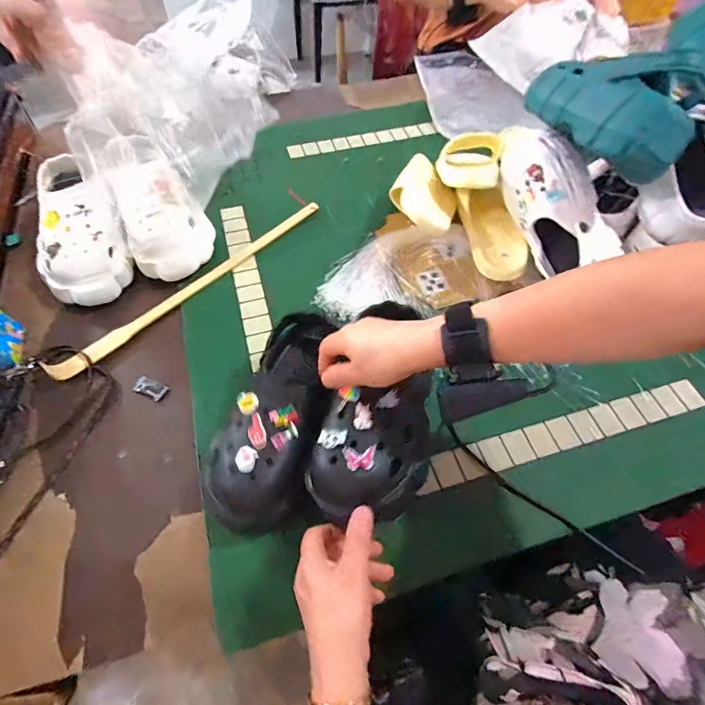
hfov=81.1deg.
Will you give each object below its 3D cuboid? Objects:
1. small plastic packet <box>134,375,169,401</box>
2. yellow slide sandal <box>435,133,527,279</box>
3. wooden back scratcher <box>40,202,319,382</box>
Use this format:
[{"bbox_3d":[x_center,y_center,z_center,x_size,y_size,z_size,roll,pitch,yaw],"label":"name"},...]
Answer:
[{"bbox_3d":[-0.264,0.046,0.537,0.043,0.005,0.023,21,59,11],"label":"small plastic packet"},{"bbox_3d":[0.202,-0.243,0.663,0.112,0.084,0.260,0,57,-3],"label":"yellow slide sandal"},{"bbox_3d":[-0.226,-0.112,0.620,0.030,0.023,0.460,38,63,20],"label":"wooden back scratcher"}]

